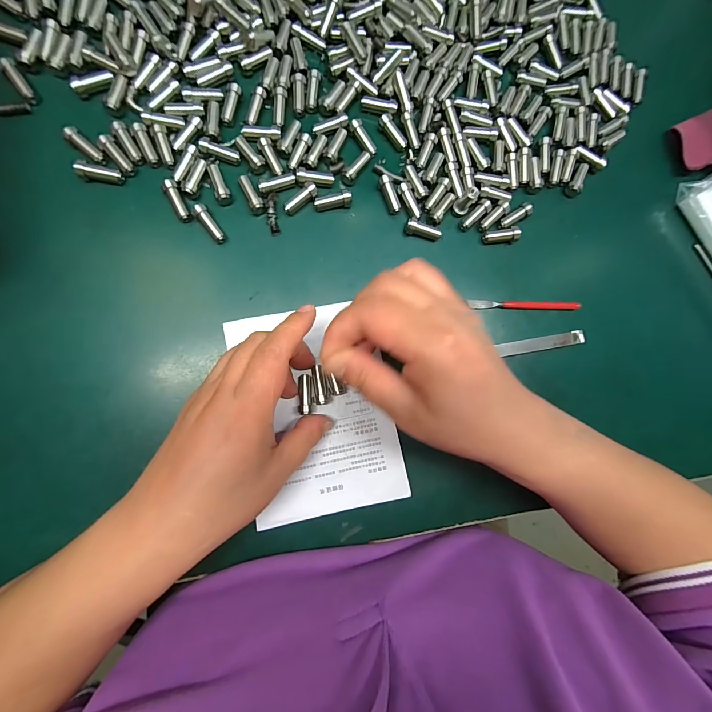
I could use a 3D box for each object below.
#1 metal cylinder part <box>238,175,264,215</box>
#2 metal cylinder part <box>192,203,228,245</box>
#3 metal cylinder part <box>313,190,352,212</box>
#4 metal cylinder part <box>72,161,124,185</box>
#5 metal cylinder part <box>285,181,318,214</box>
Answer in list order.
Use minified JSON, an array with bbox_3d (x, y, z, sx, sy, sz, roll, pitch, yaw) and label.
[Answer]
[{"bbox_3d":[-0.073,-0.113,0.245,0.009,0.009,0.028,-23,89,-9],"label":"metal cylinder part"},{"bbox_3d":[-0.100,-0.090,0.240,0.009,0.010,0.028,-35,91,-9],"label":"metal cylinder part"},{"bbox_3d":[-0.016,-0.111,0.252,0.026,0.010,0.009,-11,87,-8],"label":"metal cylinder part"},{"bbox_3d":[-0.171,-0.122,0.234,0.027,0.008,0.013,5,85,-21],"label":"metal cylinder part"},{"bbox_3d":[-0.039,-0.111,0.248,0.027,0.008,0.008,-44,92,-8],"label":"metal cylinder part"}]

